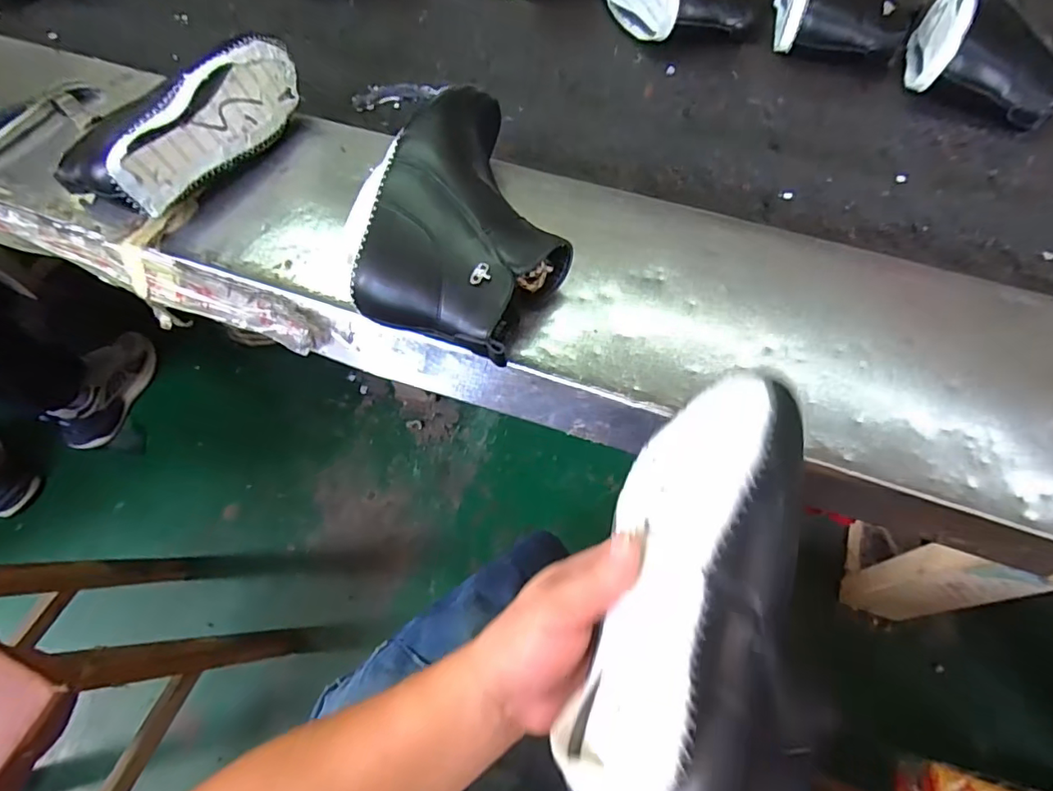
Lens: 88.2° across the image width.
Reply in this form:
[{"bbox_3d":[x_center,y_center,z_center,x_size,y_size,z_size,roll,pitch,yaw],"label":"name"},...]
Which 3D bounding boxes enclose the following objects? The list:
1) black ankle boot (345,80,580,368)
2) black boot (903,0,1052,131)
[{"bbox_3d":[-0.038,-0.158,0.459,0.157,0.070,0.252,17,64,10],"label":"black ankle boot"},{"bbox_3d":[0.537,-0.401,0.622,0.148,0.092,0.184,23,65,13],"label":"black boot"}]

